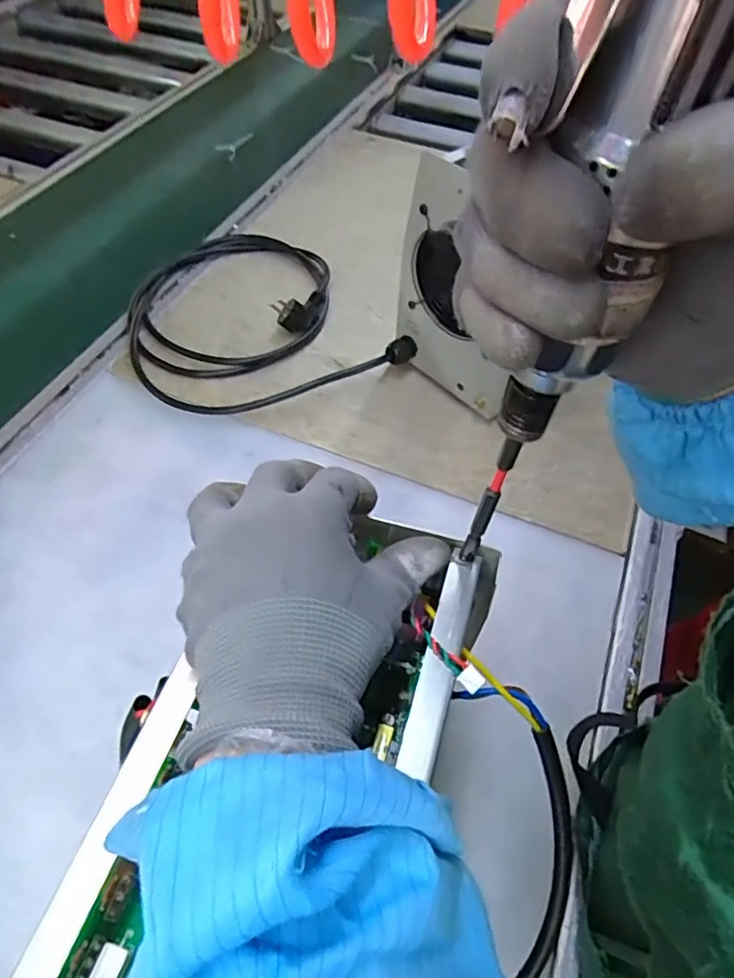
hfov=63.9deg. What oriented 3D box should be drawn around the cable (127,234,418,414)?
[{"bbox_3d":[-0.149,-0.226,0.740,0.302,0.036,0.342,-19,55,-15],"label":"cable"}]

